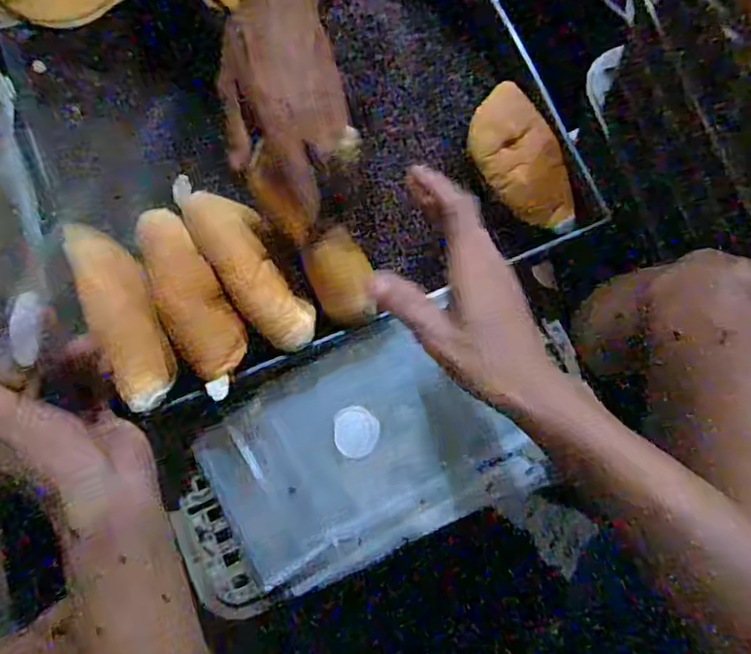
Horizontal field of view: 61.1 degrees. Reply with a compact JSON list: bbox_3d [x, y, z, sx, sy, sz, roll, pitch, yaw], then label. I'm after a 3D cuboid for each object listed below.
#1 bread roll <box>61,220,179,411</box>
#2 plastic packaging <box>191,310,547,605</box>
[{"bbox_3d":[-0.207,-0.014,0.524,0.047,0.035,0.163,-25,78,-6],"label":"bread roll"},{"bbox_3d":[-0.013,0.106,0.545,0.247,0.034,0.176,-27,79,-7],"label":"plastic packaging"}]

